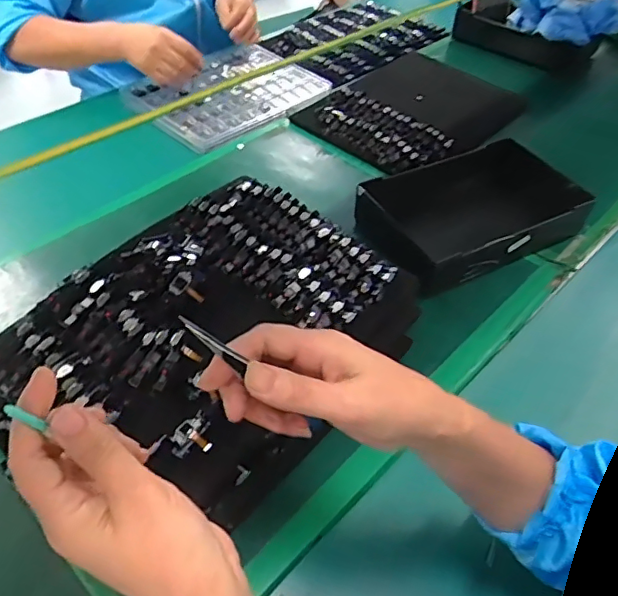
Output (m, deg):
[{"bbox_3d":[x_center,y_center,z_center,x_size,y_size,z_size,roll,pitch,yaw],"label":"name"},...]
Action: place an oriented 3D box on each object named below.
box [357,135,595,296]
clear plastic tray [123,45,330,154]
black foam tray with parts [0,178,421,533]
[{"bbox_3d":[0.187,-0.105,0.669,0.250,0.057,0.153,-17,50,-18],"label":"box"},{"bbox_3d":[-0.139,-0.357,0.963,0.294,0.031,0.262,-31,56,-28],"label":"clear plastic tray"},{"bbox_3d":[-0.087,0.035,0.515,0.267,0.080,0.348,30,52,22],"label":"black foam tray with parts"}]

